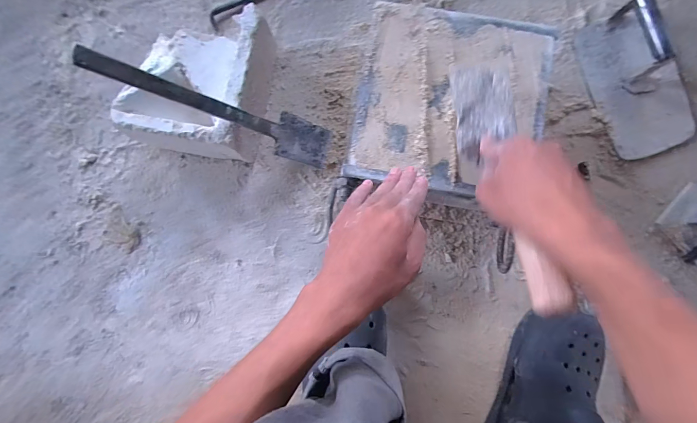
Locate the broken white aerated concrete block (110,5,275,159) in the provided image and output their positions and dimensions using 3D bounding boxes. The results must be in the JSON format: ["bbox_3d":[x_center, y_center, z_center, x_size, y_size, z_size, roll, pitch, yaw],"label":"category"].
[{"bbox_3d":[-0.216,-0.186,0.508,0.172,0.112,0.192,10,89,1],"label":"broken white aerated concrete block"}]

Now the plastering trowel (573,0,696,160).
[{"bbox_3d":[0.460,-0.206,0.525,0.145,0.070,0.230,-18,88,1],"label":"plastering trowel"}]

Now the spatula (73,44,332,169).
[{"bbox_3d":[-0.150,-0.125,0.440,0.312,0.013,0.061,15,88,-41],"label":"spatula"}]

